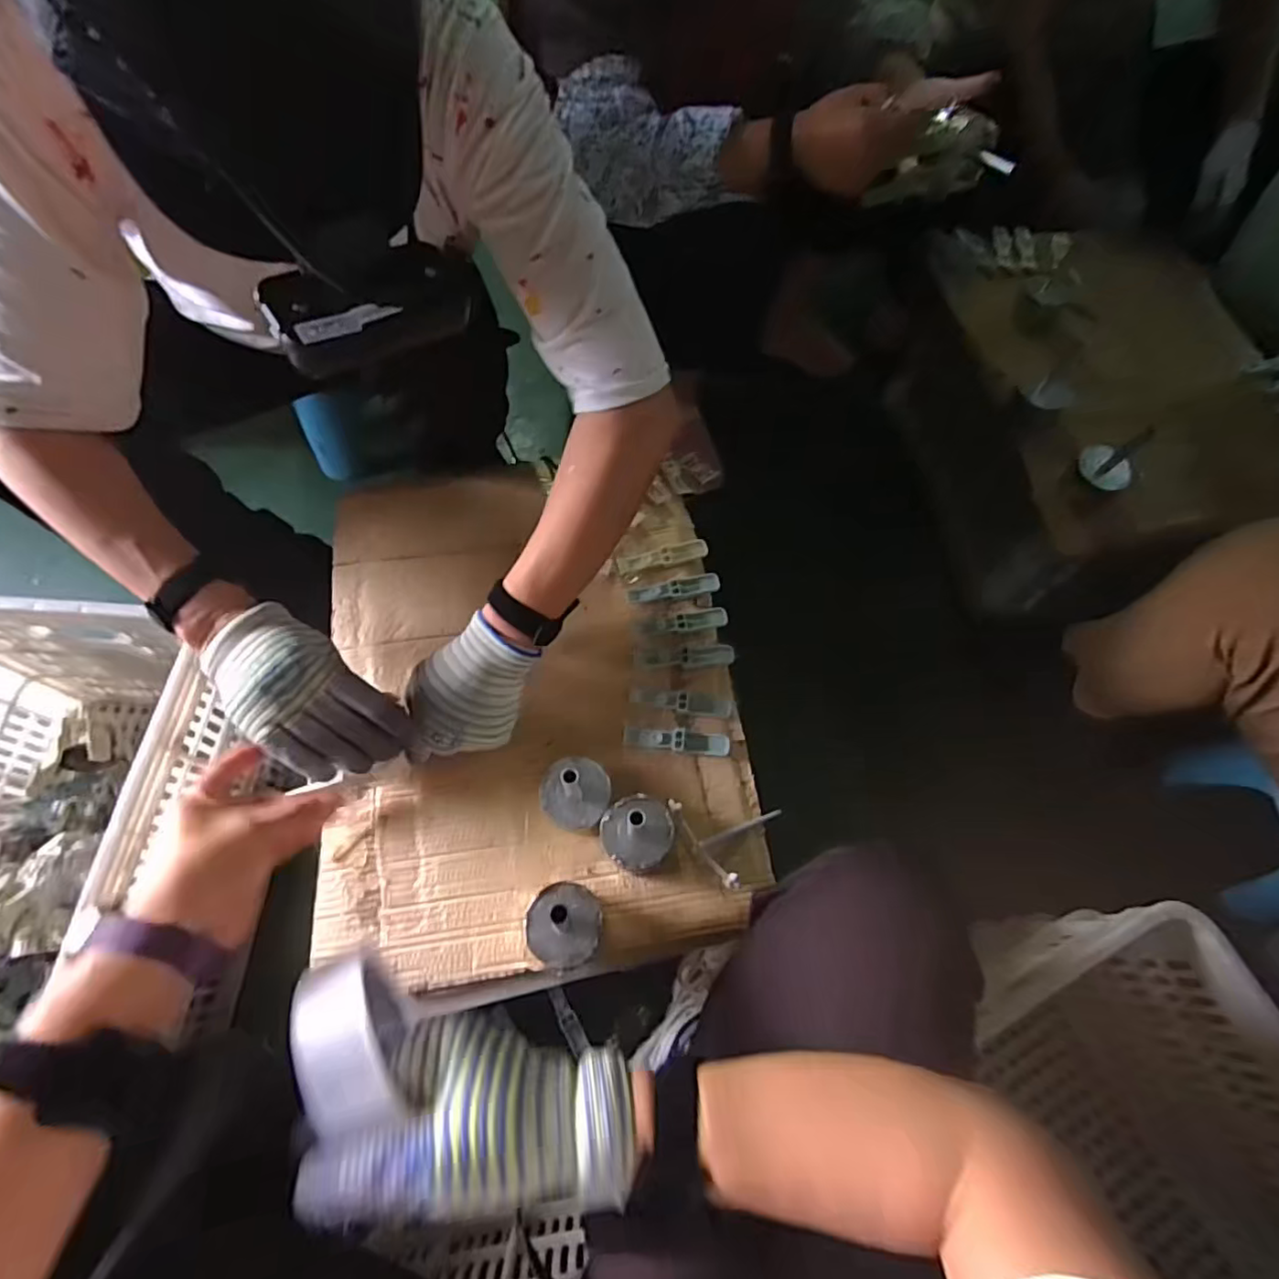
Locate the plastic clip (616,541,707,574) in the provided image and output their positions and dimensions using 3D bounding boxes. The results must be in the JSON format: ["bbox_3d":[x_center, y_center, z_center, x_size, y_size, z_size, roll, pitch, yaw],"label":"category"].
[{"bbox_3d":[0.028,-0.094,0.704,0.105,0.008,0.024,-14,67,-10],"label":"plastic clip"}]

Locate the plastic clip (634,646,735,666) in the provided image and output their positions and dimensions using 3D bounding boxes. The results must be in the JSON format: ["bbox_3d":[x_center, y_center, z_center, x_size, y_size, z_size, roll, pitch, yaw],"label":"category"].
[{"bbox_3d":[0.047,0.017,0.645,0.102,0.013,0.018,0,65,-3],"label":"plastic clip"}]

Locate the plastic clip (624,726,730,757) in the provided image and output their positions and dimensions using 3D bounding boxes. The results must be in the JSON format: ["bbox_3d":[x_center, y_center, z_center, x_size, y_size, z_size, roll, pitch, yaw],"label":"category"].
[{"bbox_3d":[0.037,0.100,0.612,0.103,0.017,0.022,5,65,-1],"label":"plastic clip"}]

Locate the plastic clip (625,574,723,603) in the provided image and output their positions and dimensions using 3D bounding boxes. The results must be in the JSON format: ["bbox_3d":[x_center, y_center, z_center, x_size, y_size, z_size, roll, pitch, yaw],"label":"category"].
[{"bbox_3d":[0.039,-0.056,0.693,0.104,0.014,0.020,-13,66,-9],"label":"plastic clip"}]

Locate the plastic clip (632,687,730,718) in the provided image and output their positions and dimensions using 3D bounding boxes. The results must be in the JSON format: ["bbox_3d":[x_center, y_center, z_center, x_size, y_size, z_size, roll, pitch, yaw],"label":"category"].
[{"bbox_3d":[0.043,0.063,0.633,0.103,0.014,0.025,12,65,2],"label":"plastic clip"}]

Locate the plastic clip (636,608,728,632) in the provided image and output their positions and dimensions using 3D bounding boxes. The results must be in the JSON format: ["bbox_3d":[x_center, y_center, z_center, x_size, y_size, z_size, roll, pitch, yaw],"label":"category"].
[{"bbox_3d":[0.046,-0.020,0.671,0.099,0.017,0.025,-7,66,-7],"label":"plastic clip"}]

